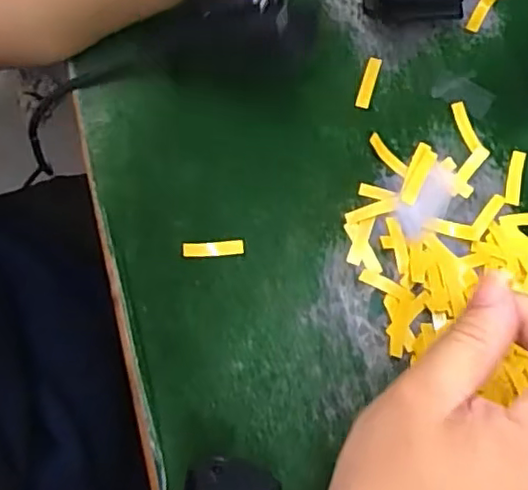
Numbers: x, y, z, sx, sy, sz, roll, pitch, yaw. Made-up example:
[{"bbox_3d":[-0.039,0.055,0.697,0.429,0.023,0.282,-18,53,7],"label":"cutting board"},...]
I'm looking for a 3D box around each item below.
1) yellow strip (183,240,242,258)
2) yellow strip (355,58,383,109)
[{"bbox_3d":[-0.025,0.002,0.306,0.030,0.004,0.007,-4,75,-3],"label":"yellow strip"},{"bbox_3d":[0.056,-0.087,0.330,0.007,0.005,0.030,16,75,3],"label":"yellow strip"}]

